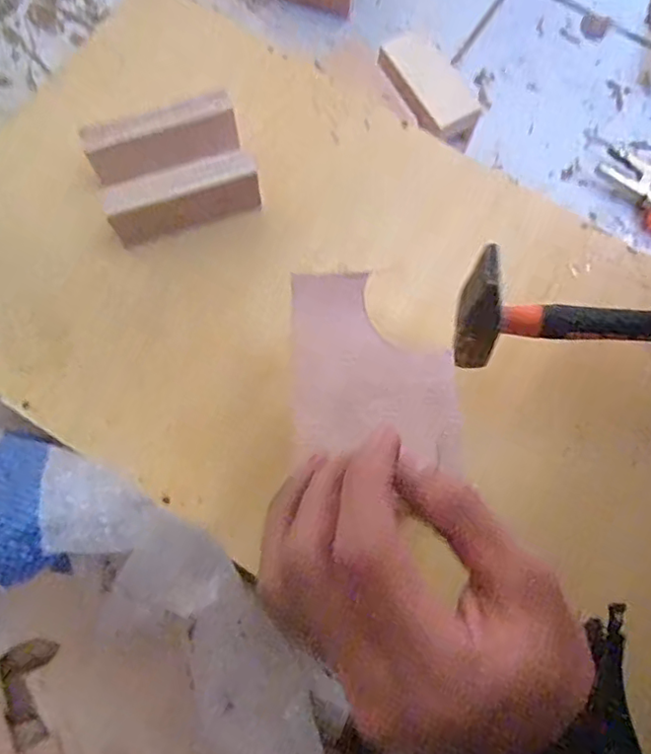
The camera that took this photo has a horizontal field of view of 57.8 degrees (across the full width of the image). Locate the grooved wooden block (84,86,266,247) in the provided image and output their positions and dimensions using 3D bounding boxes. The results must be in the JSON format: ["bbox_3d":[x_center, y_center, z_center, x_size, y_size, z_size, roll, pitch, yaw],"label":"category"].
[{"bbox_3d":[-0.091,-0.123,0.363,0.092,0.047,0.070,-18,77,-6],"label":"grooved wooden block"}]

